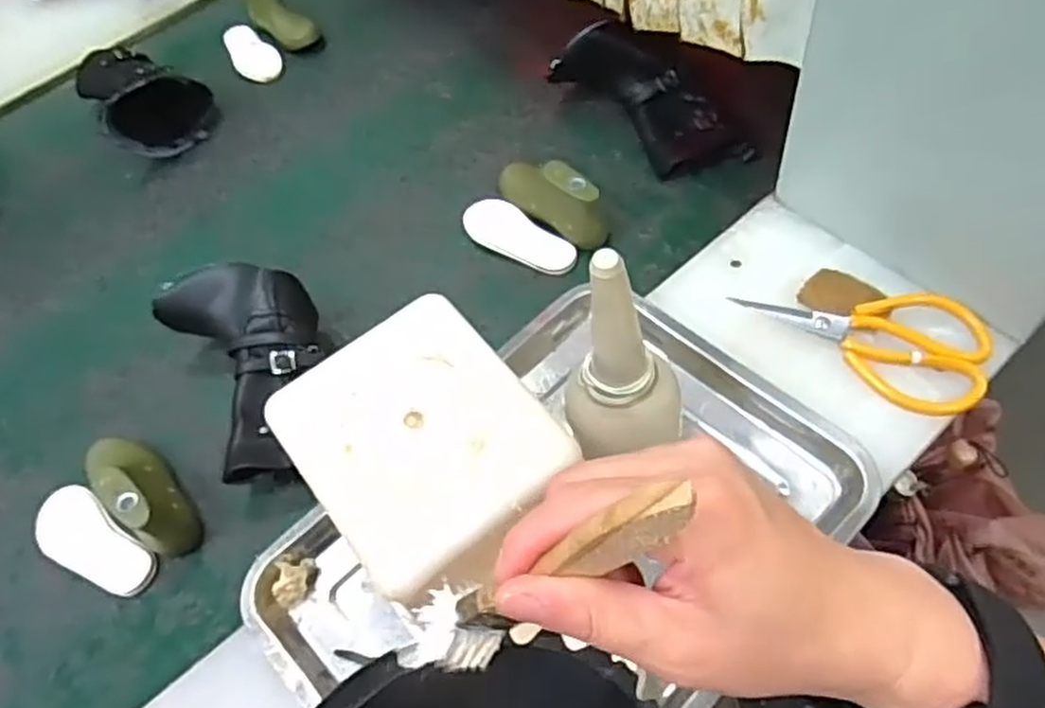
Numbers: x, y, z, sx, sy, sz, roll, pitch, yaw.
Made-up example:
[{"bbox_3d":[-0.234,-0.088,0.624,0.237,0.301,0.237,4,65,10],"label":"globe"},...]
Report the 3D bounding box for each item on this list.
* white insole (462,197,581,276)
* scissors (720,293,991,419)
[{"bbox_3d":[-0.007,-0.119,0.772,0.135,0.013,0.052,36,69,26],"label":"white insole"},{"bbox_3d":[0.263,-0.012,0.590,0.189,0.023,0.095,12,60,16],"label":"scissors"}]

